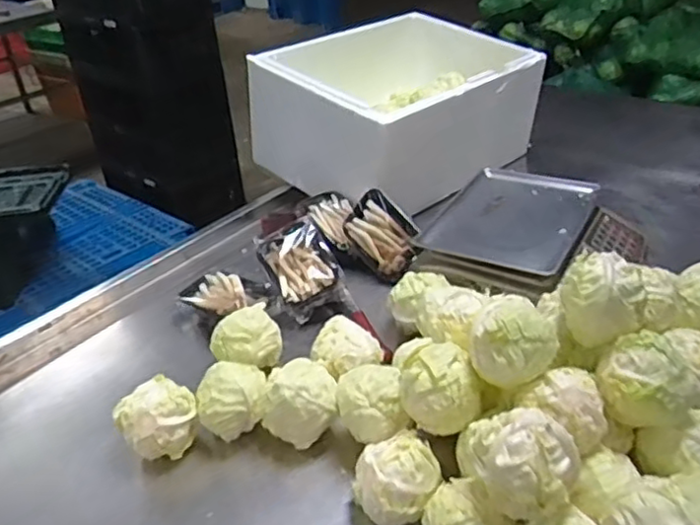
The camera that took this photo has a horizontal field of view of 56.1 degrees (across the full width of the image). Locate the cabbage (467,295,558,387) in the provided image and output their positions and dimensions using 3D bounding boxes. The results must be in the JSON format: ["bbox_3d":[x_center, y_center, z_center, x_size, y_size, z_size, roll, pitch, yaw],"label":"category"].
[{"bbox_3d":[0.195,0.086,0.782,0.099,0.080,0.103,8,34,18],"label":"cabbage"}]

